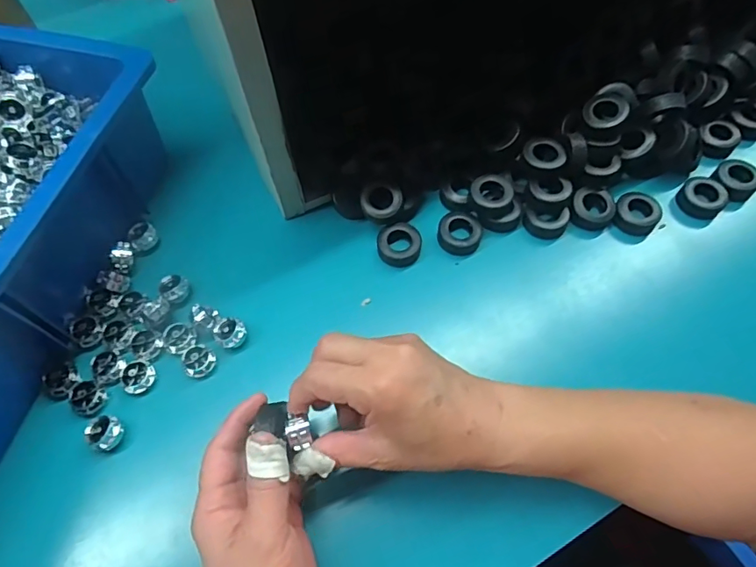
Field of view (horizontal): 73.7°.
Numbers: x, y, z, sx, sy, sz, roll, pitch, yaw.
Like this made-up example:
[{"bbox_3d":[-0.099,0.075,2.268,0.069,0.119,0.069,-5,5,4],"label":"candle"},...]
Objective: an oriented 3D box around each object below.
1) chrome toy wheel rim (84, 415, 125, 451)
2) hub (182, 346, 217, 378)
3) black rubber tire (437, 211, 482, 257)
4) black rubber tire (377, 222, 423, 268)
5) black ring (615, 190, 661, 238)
[{"bbox_3d":[-0.194,0.106,0.359,0.024,0.016,0.022,0,64,0],"label":"chrome toy wheel rim"},{"bbox_3d":[-0.138,0.060,0.385,0.024,0.013,0.022,0,64,0],"label":"hub"},{"bbox_3d":[0.071,-0.046,0.435,0.037,0.014,0.041,17,65,8],"label":"black rubber tire"},{"bbox_3d":[0.019,-0.033,0.430,0.038,0.011,0.037,0,64,0],"label":"black rubber tire"},{"bbox_3d":[0.227,-0.061,0.442,0.036,0.020,0.036,0,64,0],"label":"black ring"}]

